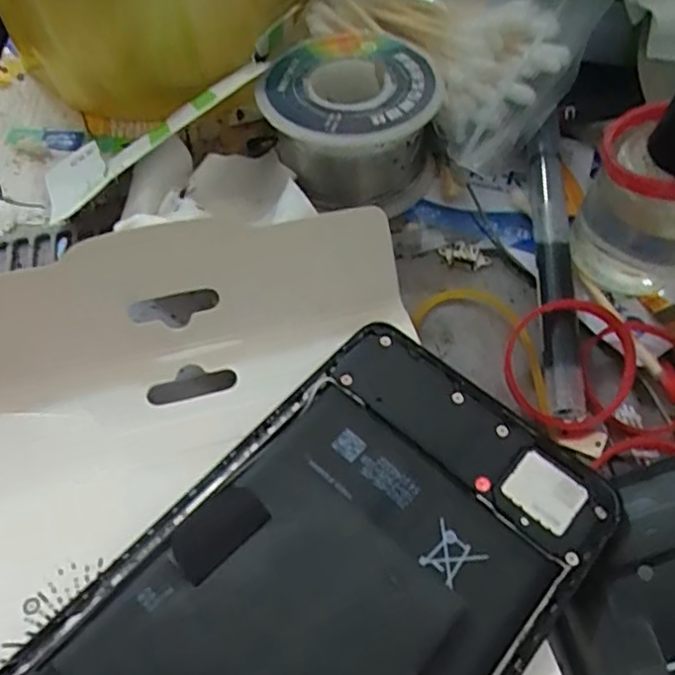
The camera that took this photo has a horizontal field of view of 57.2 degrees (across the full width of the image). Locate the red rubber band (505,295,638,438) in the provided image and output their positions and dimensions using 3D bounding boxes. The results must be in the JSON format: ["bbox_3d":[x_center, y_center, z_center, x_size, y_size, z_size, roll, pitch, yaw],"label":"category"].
[{"bbox_3d":[0.060,0.006,0.157,0.031,0.011,0.032,1,58,-1],"label":"red rubber band"}]

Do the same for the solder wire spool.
[{"bbox_3d":[0.004,-0.068,0.192,0.051,0.031,0.052,1,58,-1],"label":"solder wire spool"}]

